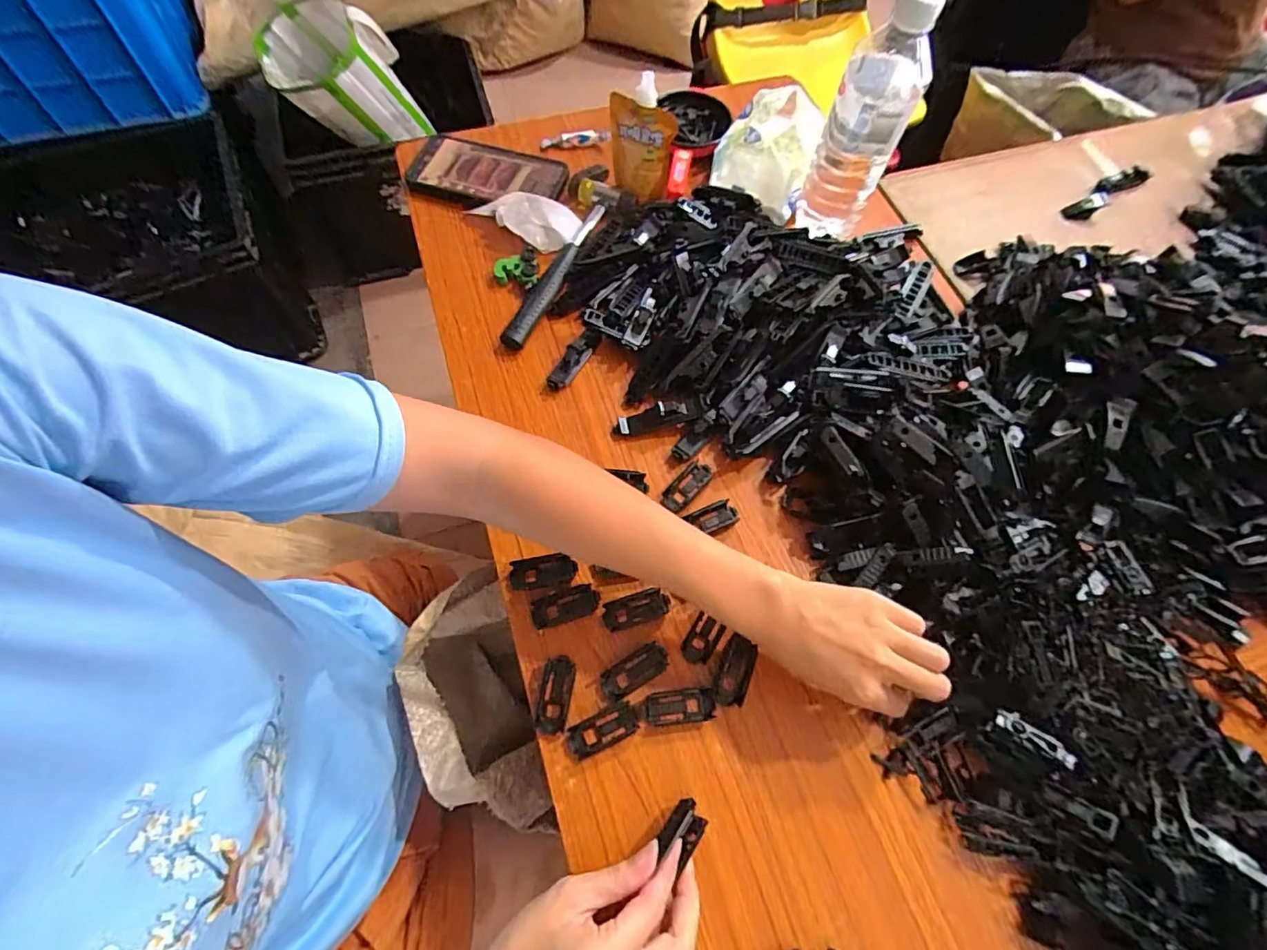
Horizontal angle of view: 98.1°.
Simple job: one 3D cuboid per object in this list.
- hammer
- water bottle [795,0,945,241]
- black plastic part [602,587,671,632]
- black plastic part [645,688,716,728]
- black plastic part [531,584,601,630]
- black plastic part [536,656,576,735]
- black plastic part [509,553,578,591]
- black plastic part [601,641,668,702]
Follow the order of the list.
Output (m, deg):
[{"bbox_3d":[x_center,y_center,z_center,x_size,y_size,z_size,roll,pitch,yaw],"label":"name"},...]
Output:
[{"bbox_3d":[-0.061,-0.205,0.532,0.060,0.019,0.208,19,66,7],"label":"hammer"},{"bbox_3d":[0.205,-0.313,0.483,0.065,0.192,0.075,20,66,7],"label":"water bottle"},{"bbox_3d":[0.002,0.100,0.408,0.049,0.004,0.021,-16,66,-9],"label":"black plastic part"},{"bbox_3d":[0.033,0.160,0.379,0.047,0.008,0.022,-6,65,-5],"label":"black plastic part"},{"bbox_3d":[-0.050,0.097,0.406,0.050,0.006,0.022,-16,66,-9],"label":"black plastic part"},{"bbox_3d":[-0.054,0.153,0.383,0.021,0.005,0.049,9,65,2],"label":"black plastic part"},{"bbox_3d":[-0.067,0.073,0.413,0.049,0.009,0.023,-10,66,-6],"label":"black plastic part"},{"bbox_3d":[0.001,0.139,0.390,0.051,0.006,0.021,-29,69,-14],"label":"black plastic part"}]

